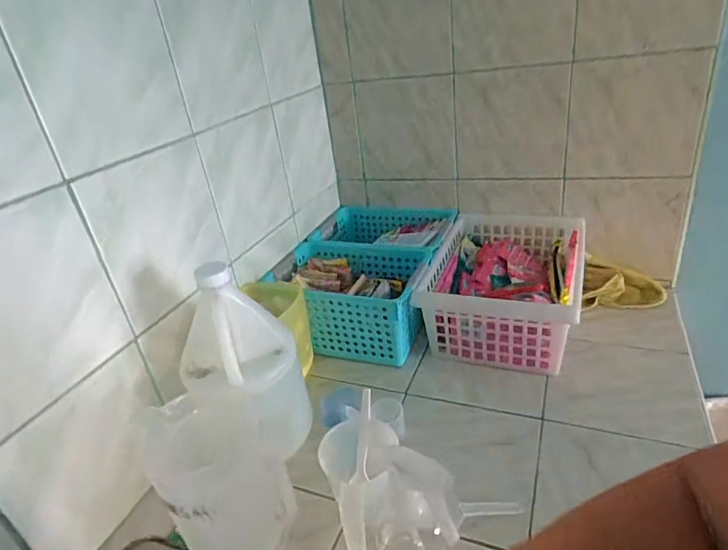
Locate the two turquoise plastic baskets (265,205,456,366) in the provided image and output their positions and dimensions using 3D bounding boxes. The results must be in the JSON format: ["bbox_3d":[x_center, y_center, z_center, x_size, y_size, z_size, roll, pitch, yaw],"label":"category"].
[{"bbox_3d":[0.008,0.000,0.930,0.283,0.139,0.349,4,30,20],"label":"two turquoise plastic baskets"}]

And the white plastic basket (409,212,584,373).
[{"bbox_3d":[0.248,0.024,0.841,0.244,0.140,0.327,4,30,21],"label":"white plastic basket"}]

